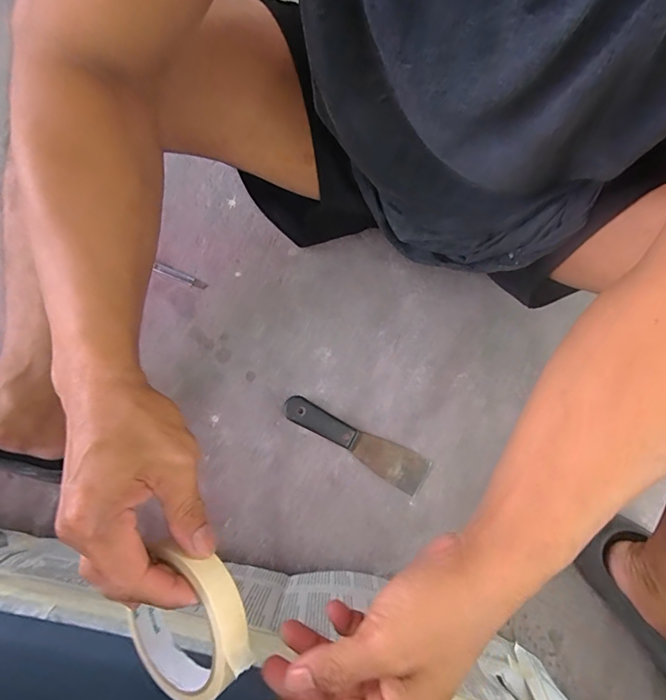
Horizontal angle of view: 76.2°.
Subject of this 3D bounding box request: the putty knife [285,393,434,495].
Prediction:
[{"bbox_3d":[0.029,0.116,0.543,0.196,0.020,0.047,29,79,5],"label":"putty knife"}]

